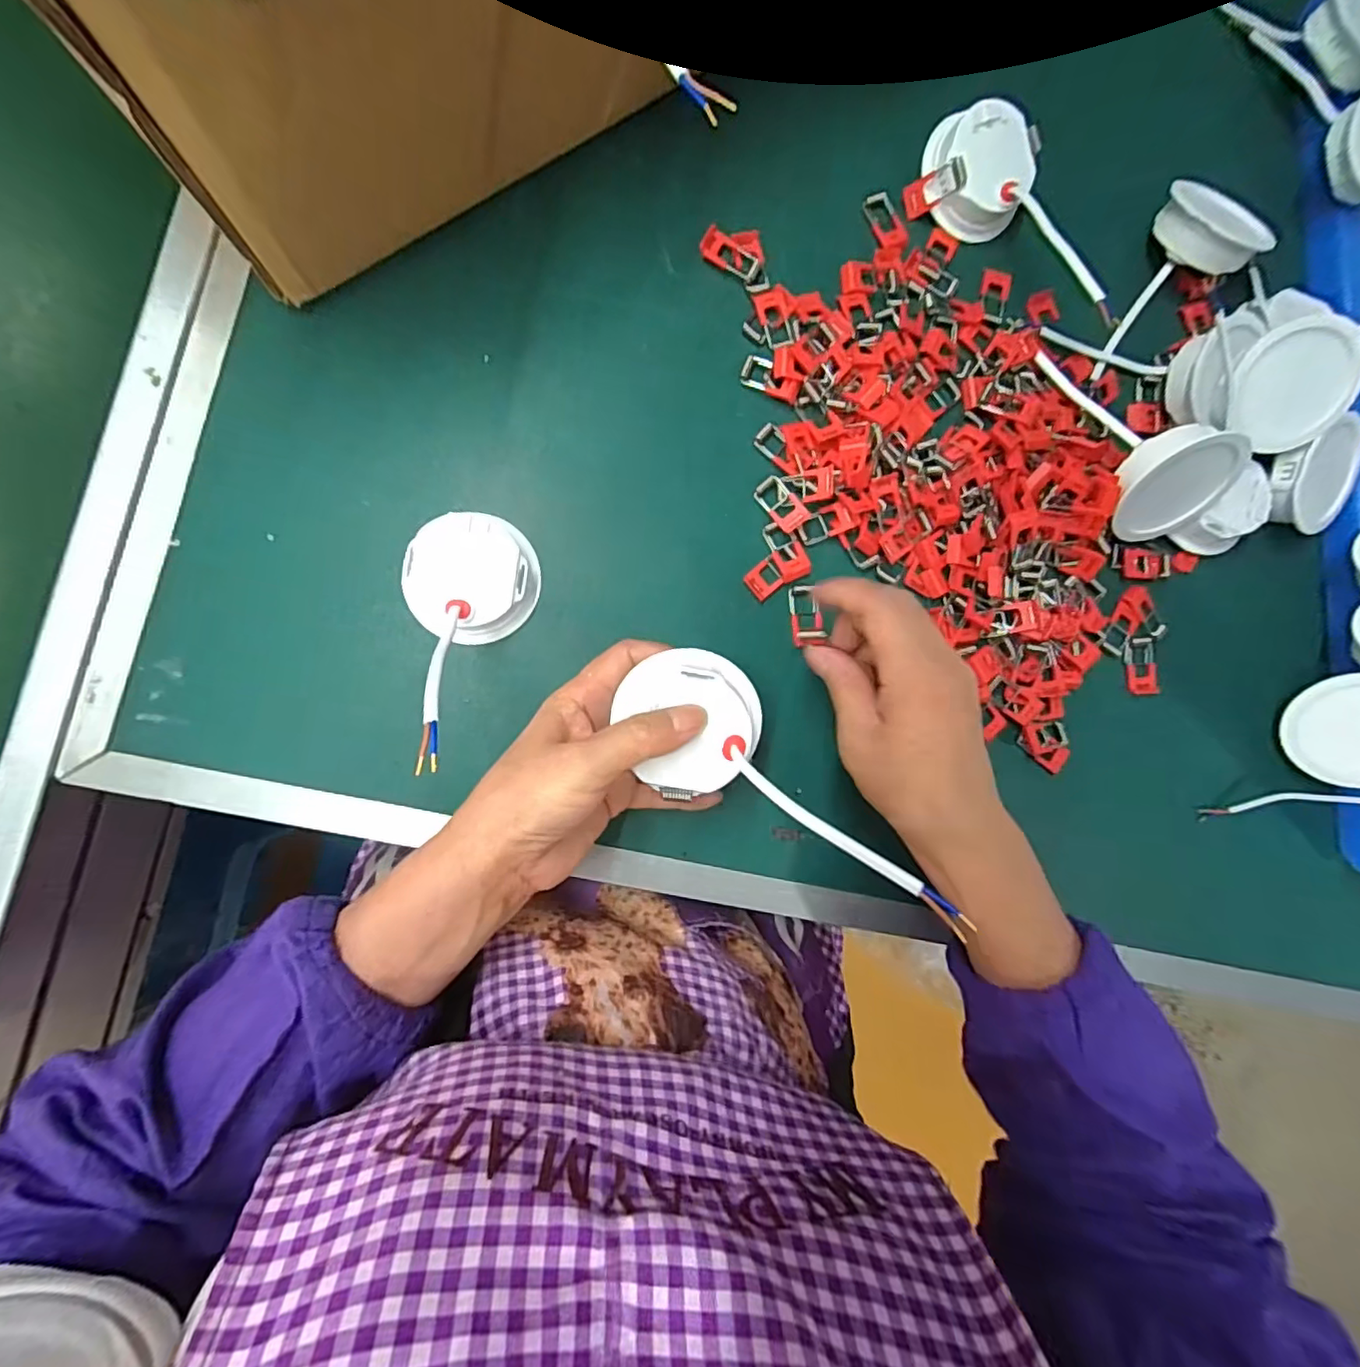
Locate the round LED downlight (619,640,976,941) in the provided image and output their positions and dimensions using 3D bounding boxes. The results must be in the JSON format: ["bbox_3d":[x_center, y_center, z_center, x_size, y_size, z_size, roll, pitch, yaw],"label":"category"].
[{"bbox_3d":[0.037,0.045,0.251,0.066,0.038,0.162,-45,57,-6],"label":"round LED downlight"}]

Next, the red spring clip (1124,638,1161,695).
[{"bbox_3d":[0.300,-0.011,0.385,0.019,0.006,0.036,-7,90,-7],"label":"red spring clip"}]

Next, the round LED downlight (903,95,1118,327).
[{"bbox_3d":[0.217,-0.294,0.367,0.147,0.032,0.064,31,85,-6],"label":"round LED downlight"}]

